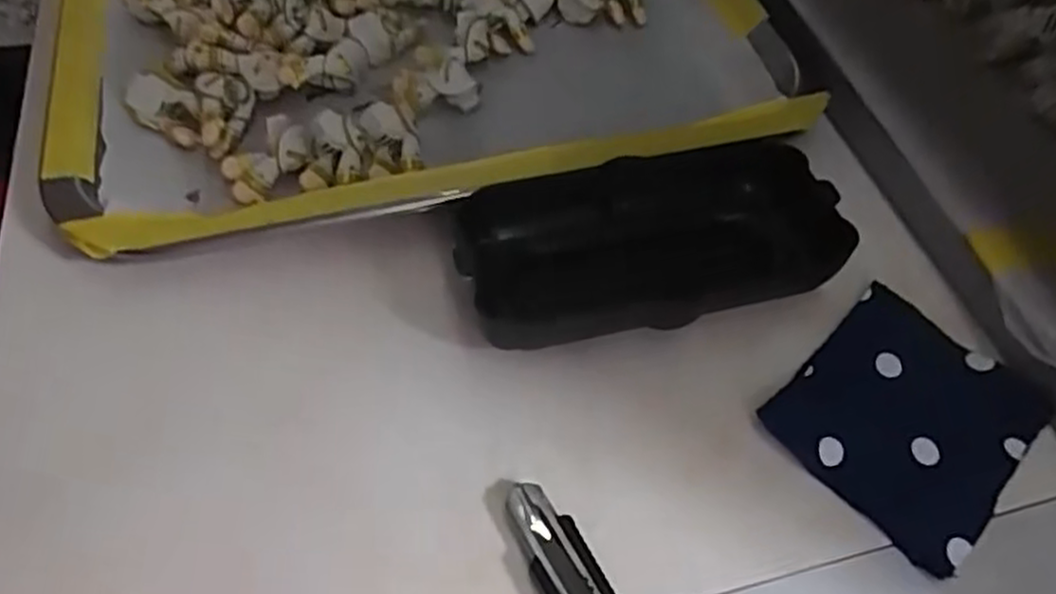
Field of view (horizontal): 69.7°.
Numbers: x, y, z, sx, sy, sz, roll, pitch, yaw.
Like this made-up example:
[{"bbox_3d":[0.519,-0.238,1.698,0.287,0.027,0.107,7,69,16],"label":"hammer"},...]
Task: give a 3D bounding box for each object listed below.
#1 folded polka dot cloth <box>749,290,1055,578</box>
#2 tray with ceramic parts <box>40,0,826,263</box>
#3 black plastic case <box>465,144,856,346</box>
[{"bbox_3d":[0.106,0.033,0.211,0.067,0.005,0.058,-38,63,-26],"label":"folded polka dot cloth"},{"bbox_3d":[-0.061,-0.167,0.331,0.262,0.031,0.345,-12,55,-10],"label":"tray with ceramic parts"},{"bbox_3d":[0.038,-0.016,0.231,0.109,0.023,0.052,-12,55,-11],"label":"black plastic case"}]

